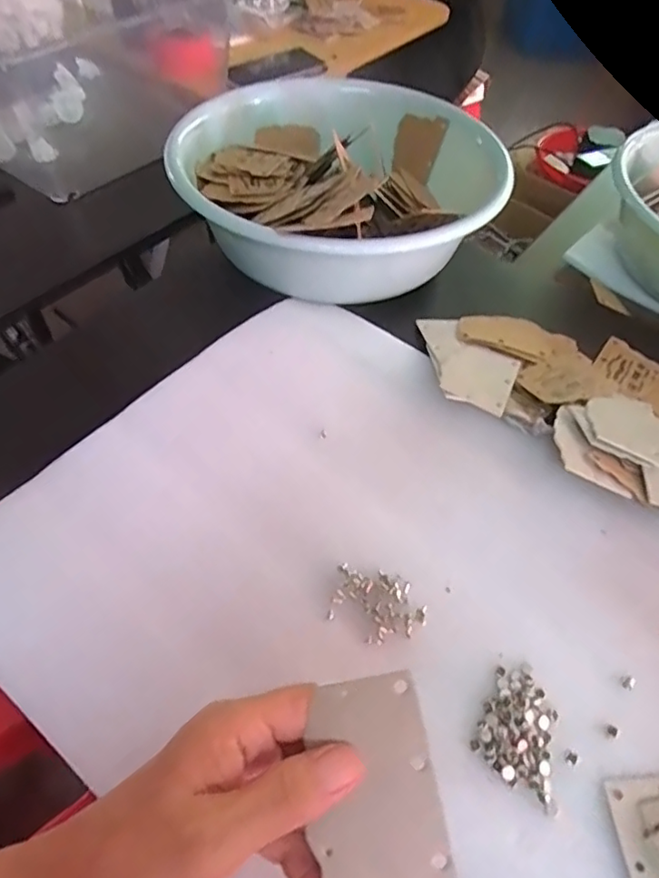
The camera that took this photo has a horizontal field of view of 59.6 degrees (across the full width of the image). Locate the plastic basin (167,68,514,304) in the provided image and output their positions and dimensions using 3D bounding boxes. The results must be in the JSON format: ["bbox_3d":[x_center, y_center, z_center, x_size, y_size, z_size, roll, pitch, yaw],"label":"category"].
[{"bbox_3d":[0.016,-0.242,0.540,0.288,0.097,0.278,1,54,-2],"label":"plastic basin"}]

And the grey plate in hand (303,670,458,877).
[{"bbox_3d":[0.017,0.142,0.232,0.053,0.004,0.082,-13,80,6],"label":"grey plate in hand"}]

